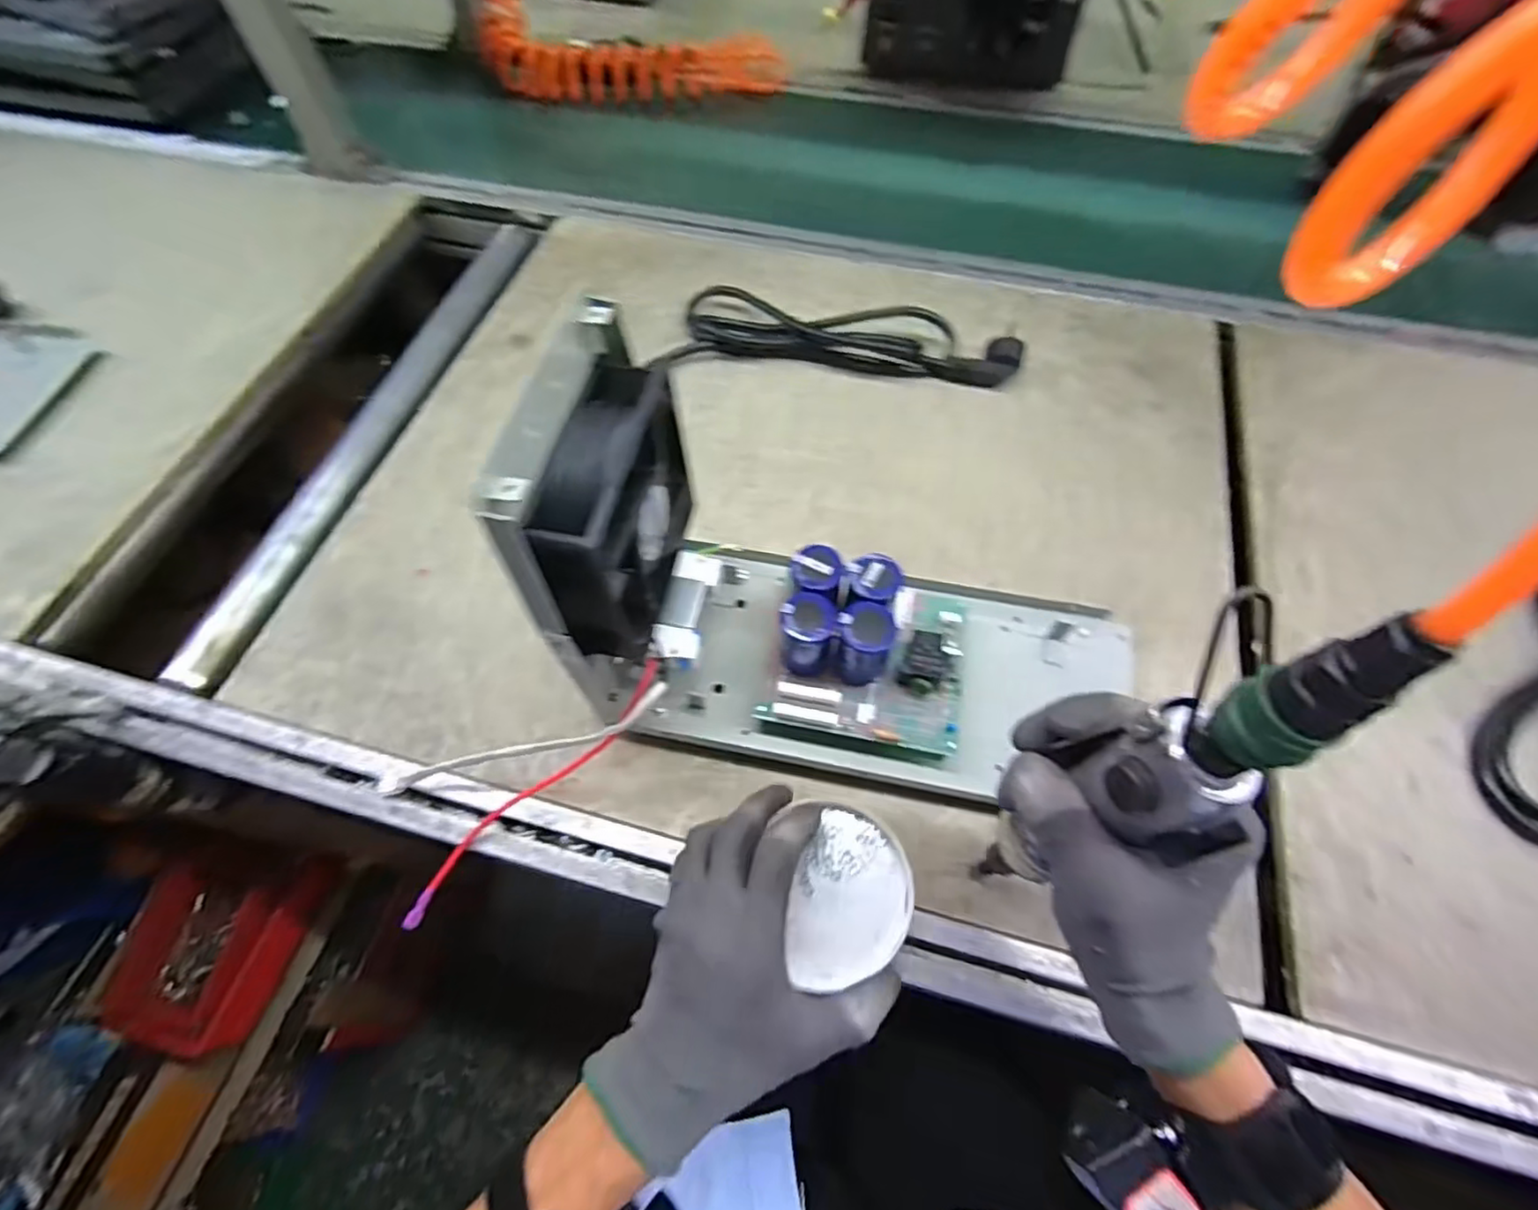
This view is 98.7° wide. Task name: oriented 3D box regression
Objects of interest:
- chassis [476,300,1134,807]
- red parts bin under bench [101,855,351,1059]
[{"bbox_3d":[0.049,-0.002,0.370,0.320,0.227,0.144,11,63,6],"label":"chassis"},{"bbox_3d":[-0.597,0.362,0.720,0.135,0.075,0.201,14,62,8],"label":"red parts bin under bench"}]

